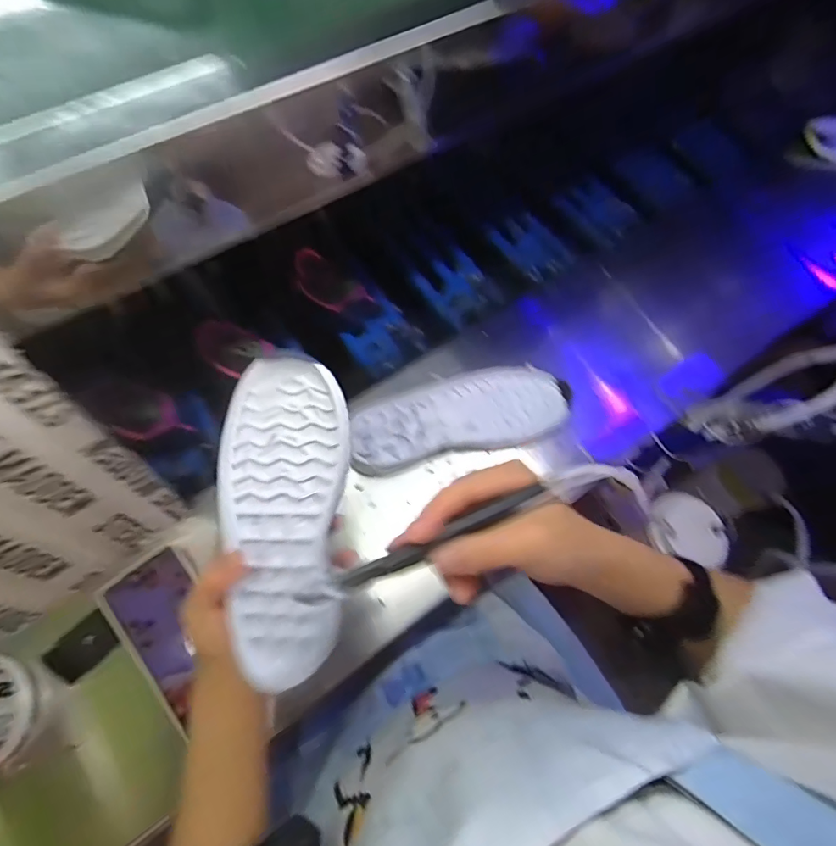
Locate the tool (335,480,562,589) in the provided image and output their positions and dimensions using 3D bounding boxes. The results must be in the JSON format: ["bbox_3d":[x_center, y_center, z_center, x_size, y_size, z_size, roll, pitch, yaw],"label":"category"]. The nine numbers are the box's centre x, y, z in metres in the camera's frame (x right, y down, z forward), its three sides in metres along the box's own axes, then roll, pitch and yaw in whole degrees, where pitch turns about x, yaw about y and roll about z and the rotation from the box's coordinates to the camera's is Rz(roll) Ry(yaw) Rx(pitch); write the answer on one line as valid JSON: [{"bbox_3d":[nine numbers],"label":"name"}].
[{"bbox_3d":[0.022,0.061,0.273,0.137,0.007,0.011,-21,70,-15],"label":"tool"}]

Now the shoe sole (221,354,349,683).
[{"bbox_3d":[-0.090,0.064,0.323,0.080,0.018,0.210,1,94,-2],"label":"shoe sole"}]

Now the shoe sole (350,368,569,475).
[{"bbox_3d":[0.046,-0.011,0.569,0.249,0.023,0.099,-13,69,-7],"label":"shoe sole"}]

